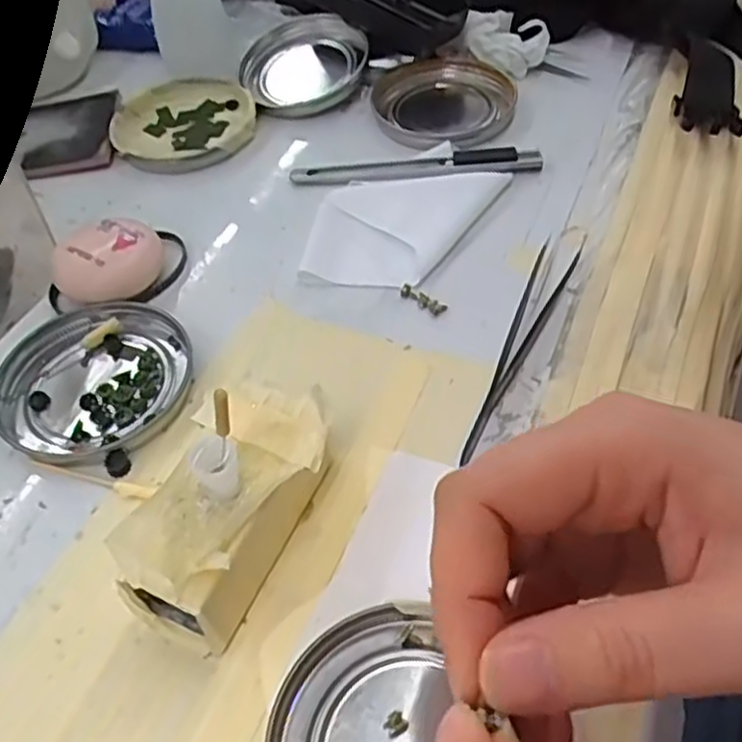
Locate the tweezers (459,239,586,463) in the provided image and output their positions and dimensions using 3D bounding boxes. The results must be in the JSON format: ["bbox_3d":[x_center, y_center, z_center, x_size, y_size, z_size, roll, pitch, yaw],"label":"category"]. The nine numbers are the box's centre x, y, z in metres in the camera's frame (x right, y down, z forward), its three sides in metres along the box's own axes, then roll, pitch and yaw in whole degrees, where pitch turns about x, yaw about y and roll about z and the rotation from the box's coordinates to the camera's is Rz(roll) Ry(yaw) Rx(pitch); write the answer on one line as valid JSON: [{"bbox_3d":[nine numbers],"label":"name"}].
[{"bbox_3d":[0.060,-0.015,0.303,0.016,0.004,0.125,19,56,20],"label":"tweezers"}]

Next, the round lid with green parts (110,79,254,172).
[{"bbox_3d":[-0.107,-0.141,0.420,0.078,0.009,0.083,-3,51,4],"label":"round lid with green parts"}]

